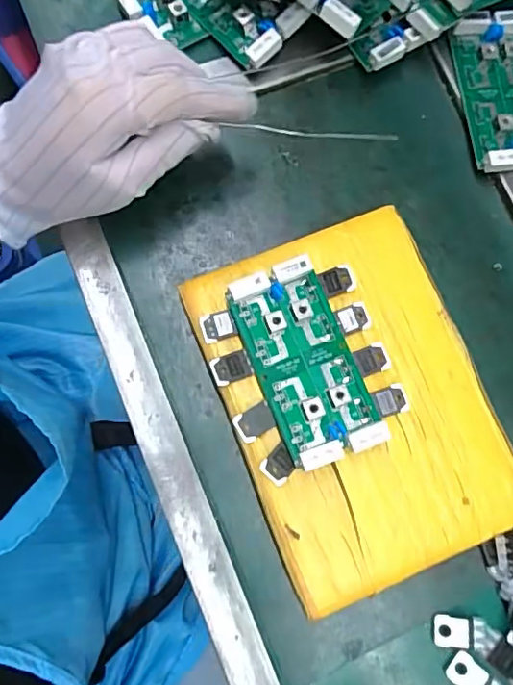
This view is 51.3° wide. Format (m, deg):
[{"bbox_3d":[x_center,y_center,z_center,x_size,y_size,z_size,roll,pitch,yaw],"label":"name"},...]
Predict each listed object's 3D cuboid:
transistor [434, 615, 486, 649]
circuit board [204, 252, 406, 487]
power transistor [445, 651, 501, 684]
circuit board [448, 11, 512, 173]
[{"bbox_3d":[0.110,0.157,0.291,0.026,0.005,0.016,1,80,-1],"label":"transistor"},{"bbox_3d":[0.026,0.012,0.295,0.089,0.024,0.106,-22,81,-5],"label":"circuit board"},{"bbox_3d":[0.115,0.179,0.283,0.025,0.004,0.017,35,81,5],"label":"power transistor"},{"bbox_3d":[0.159,-0.160,0.344,0.050,0.016,0.106,-8,80,-3],"label":"circuit board"}]

